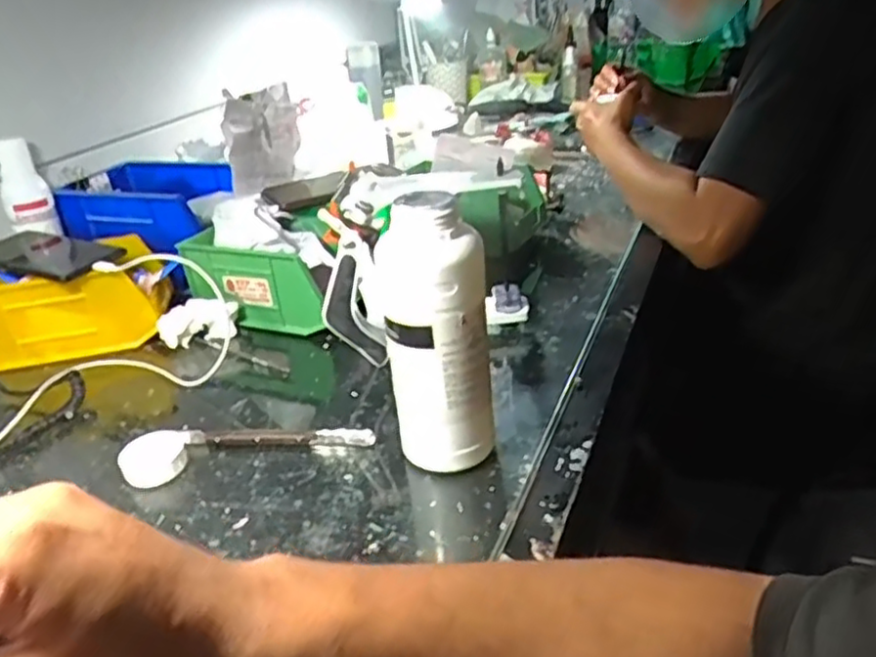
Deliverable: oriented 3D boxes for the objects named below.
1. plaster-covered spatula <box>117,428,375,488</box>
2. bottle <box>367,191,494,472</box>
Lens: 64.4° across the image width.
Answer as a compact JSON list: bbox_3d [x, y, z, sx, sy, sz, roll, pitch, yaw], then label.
[{"bbox_3d":[-0.144,0.085,0.531,0.184,0.021,0.051,-9,29,-6],"label":"plaster-covered spatula"},{"bbox_3d":[-0.002,0.010,0.465,0.070,0.189,0.054,-7,28,-2],"label":"bottle"}]

